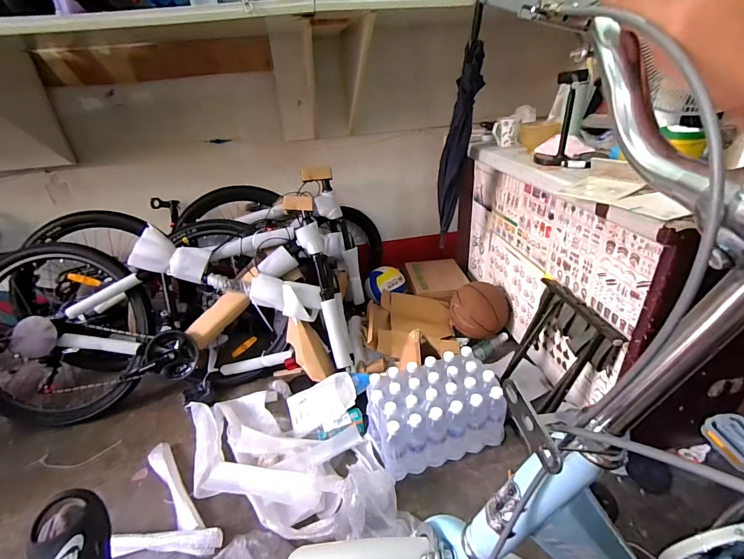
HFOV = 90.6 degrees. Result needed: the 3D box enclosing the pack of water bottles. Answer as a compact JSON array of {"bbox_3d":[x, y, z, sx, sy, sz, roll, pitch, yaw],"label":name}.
[{"bbox_3d":[0.174,0.393,1.118,0.362,0.201,0.225,-14,31,-16],"label":"pack of water bottles"}]

